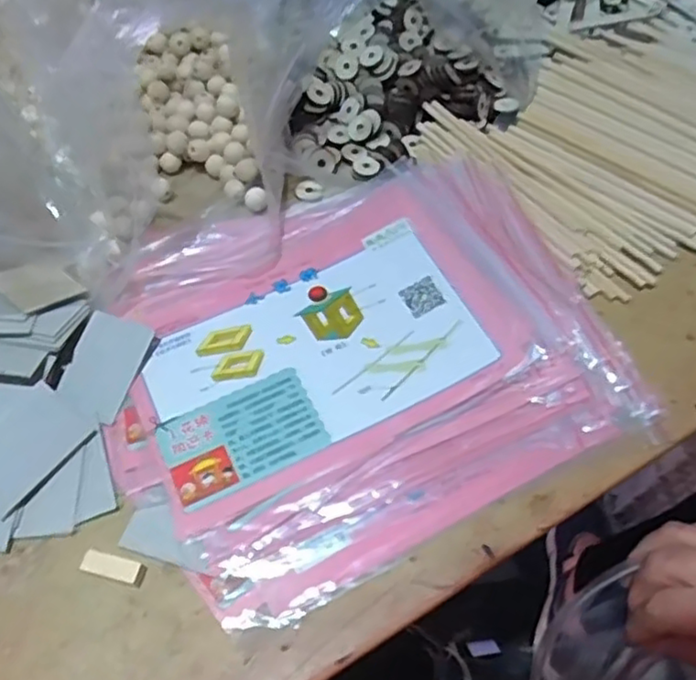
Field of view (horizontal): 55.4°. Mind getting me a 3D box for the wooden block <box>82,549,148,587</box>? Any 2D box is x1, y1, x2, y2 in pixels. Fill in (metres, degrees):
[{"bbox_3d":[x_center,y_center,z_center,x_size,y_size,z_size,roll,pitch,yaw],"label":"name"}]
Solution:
[{"bbox_3d":[-0.119,0.116,0.339,0.032,0.007,0.011,13,60,7],"label":"wooden block"}]

